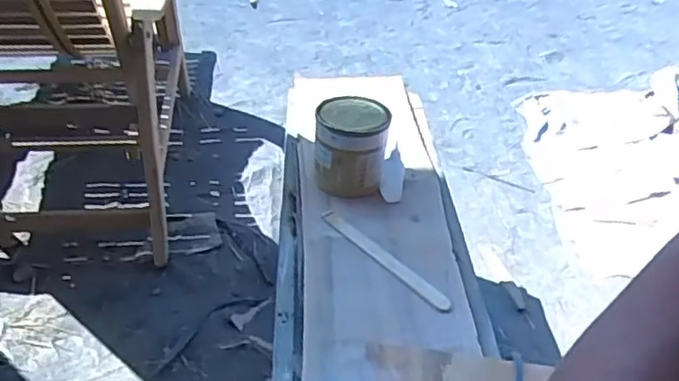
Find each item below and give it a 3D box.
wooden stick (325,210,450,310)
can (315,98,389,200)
[{"bbox_3d":[0.053,0.083,0.808,0.023,0.008,0.220,-27,48,-32],"label":"wooden stick"},{"bbox_3d":[0.014,-0.059,0.888,0.094,0.109,0.092,2,39,-2],"label":"can"}]

